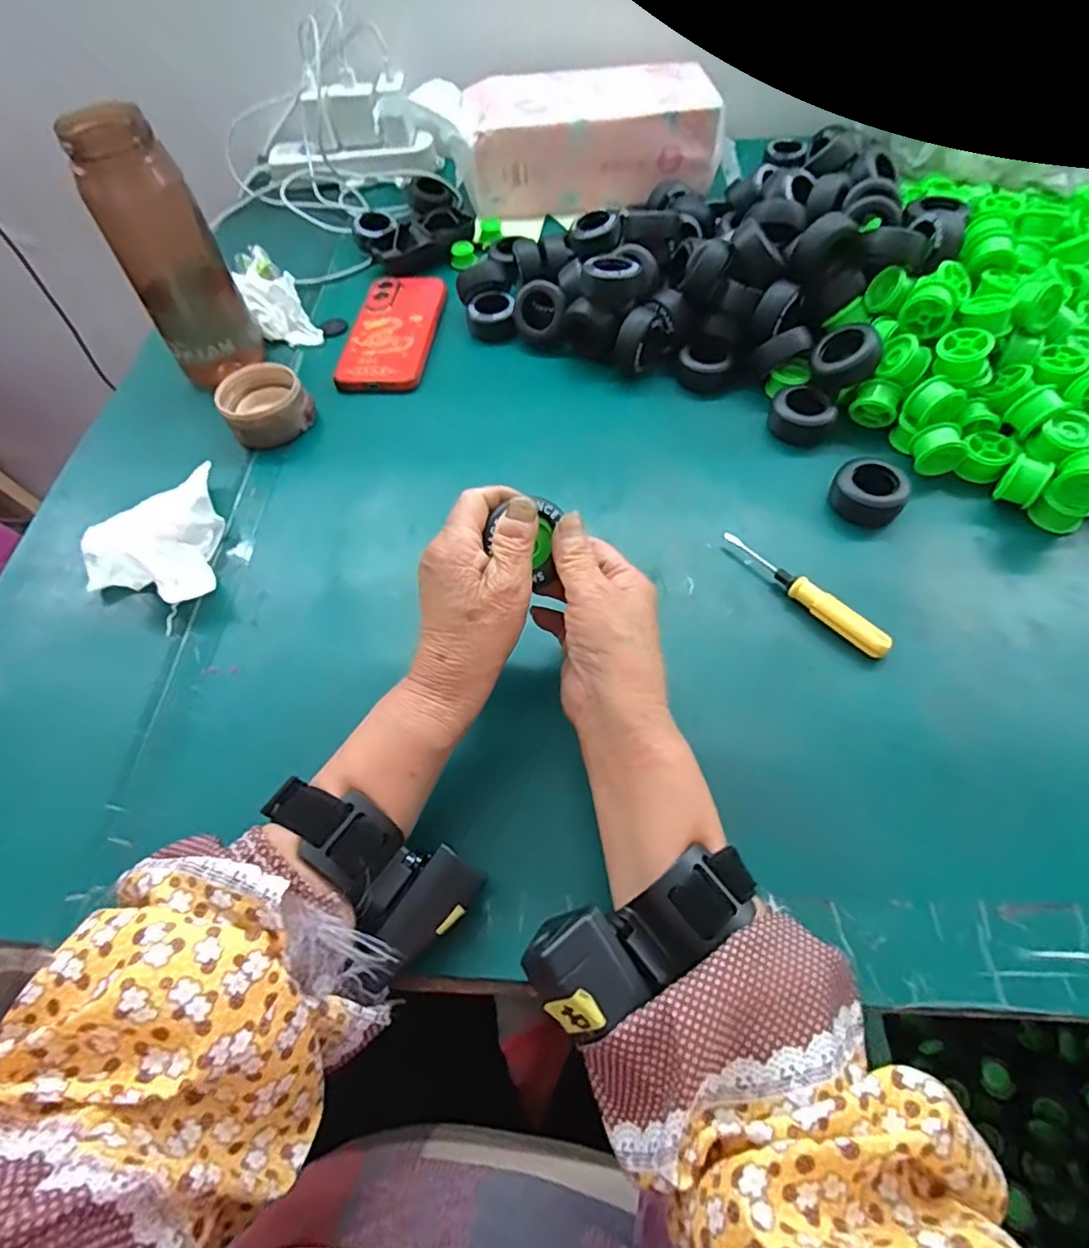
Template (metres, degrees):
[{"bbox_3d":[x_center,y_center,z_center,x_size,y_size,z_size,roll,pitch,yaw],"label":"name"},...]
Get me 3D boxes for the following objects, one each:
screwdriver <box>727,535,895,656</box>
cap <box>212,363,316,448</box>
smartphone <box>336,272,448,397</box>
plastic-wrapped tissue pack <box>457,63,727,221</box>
[{"bbox_3d":[0.166,-0.021,0.397,0.013,0.020,0.123,-38,64,-18],"label":"screwdriver"},{"bbox_3d":[-0.233,-0.182,0.513,0.066,0.037,0.065,-2,59,3],"label":"cap"},{"bbox_3d":[-0.141,-0.279,0.577,0.078,0.012,0.166,3,59,5],"label":"smartphone"},{"bbox_3d":[0.047,-0.539,0.680,0.275,0.084,0.134,-7,59,-1],"label":"plastic-wrapped tissue pack"}]

